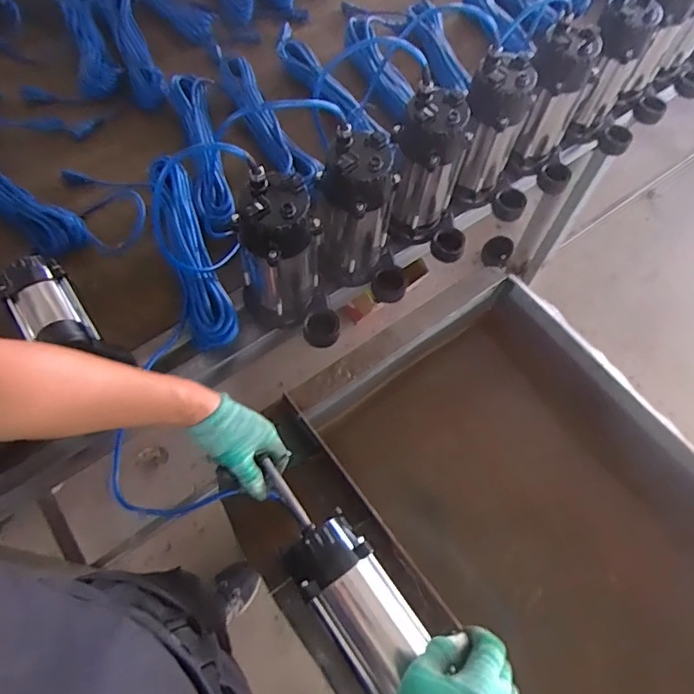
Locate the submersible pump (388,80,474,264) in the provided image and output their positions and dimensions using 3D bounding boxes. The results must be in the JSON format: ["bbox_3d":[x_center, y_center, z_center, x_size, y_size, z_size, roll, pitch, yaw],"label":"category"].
[{"bbox_3d":[0.139,-0.257,0.803,0.140,0.226,0.112,14,63,4],"label":"submersible pump"}]

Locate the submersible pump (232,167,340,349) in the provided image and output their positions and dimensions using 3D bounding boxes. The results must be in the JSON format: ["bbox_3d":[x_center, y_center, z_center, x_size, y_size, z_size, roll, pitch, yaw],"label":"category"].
[{"bbox_3d":[-0.085,-0.116,0.721,0.120,0.227,0.162,-14,64,-10],"label":"submersible pump"}]

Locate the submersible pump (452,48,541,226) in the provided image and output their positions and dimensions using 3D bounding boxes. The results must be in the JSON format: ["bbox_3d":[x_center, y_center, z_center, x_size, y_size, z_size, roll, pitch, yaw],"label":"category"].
[{"bbox_3d":[0.255,-0.338,0.854,0.147,0.235,0.100,13,63,3],"label":"submersible pump"}]

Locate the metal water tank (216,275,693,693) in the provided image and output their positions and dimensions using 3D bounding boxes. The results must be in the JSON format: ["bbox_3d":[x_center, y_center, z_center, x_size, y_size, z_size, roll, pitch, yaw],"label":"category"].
[{"bbox_3d":[0.256,0.320,0.726,0.596,0.225,0.761,-29,68,-17],"label":"metal water tank"}]

